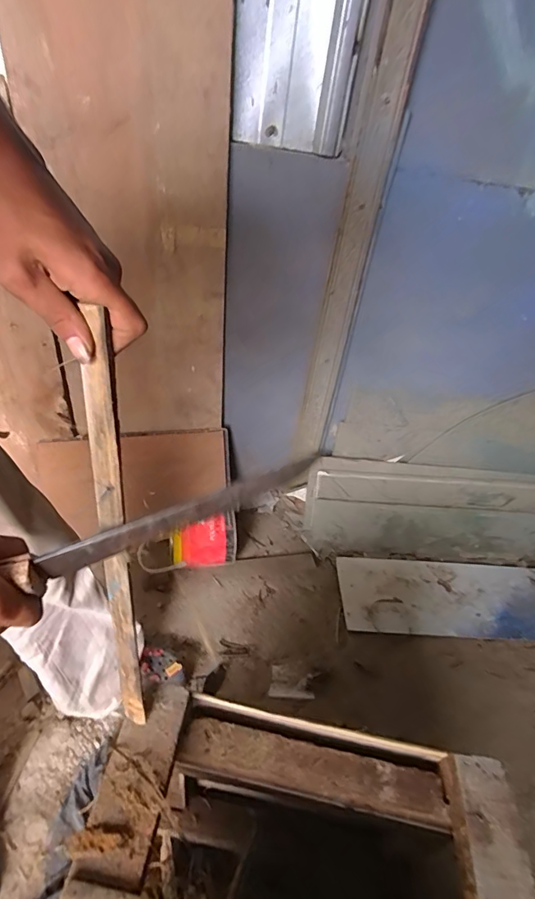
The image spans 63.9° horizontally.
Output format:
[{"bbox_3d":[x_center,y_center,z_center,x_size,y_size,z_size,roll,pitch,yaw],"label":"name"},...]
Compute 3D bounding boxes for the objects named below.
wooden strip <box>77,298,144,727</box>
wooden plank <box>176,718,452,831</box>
[{"bbox_3d":[-0.127,0.089,0.357,0.021,0.388,0.013,-2,24,-12],"label":"wooden strip"},{"bbox_3d":[0.051,0.359,0.476,0.286,0.039,0.051,11,38,2],"label":"wooden plank"}]

